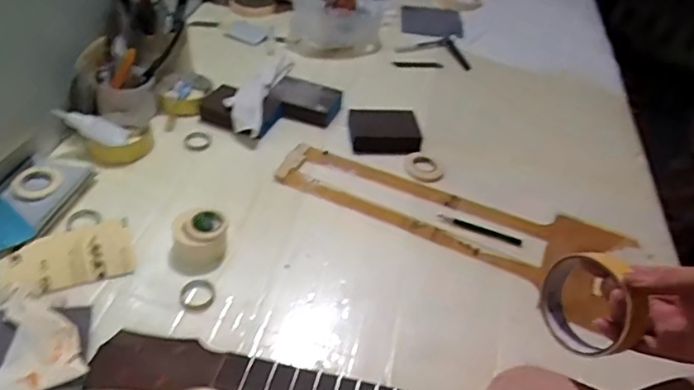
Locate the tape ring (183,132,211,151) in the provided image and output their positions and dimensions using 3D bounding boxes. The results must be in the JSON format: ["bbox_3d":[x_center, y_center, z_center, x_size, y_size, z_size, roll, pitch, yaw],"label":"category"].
[{"bbox_3d":[-0.201,-0.072,0.746,0.034,0.005,0.033,4,42,-4],"label":"tape ring"}]

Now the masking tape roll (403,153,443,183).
[{"bbox_3d":[0.102,-0.036,0.742,0.052,0.014,0.052,4,42,-4],"label":"masking tape roll"}]

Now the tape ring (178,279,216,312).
[{"bbox_3d":[-0.151,0.103,0.568,0.035,0.008,0.038,4,42,-4],"label":"tape ring"}]

